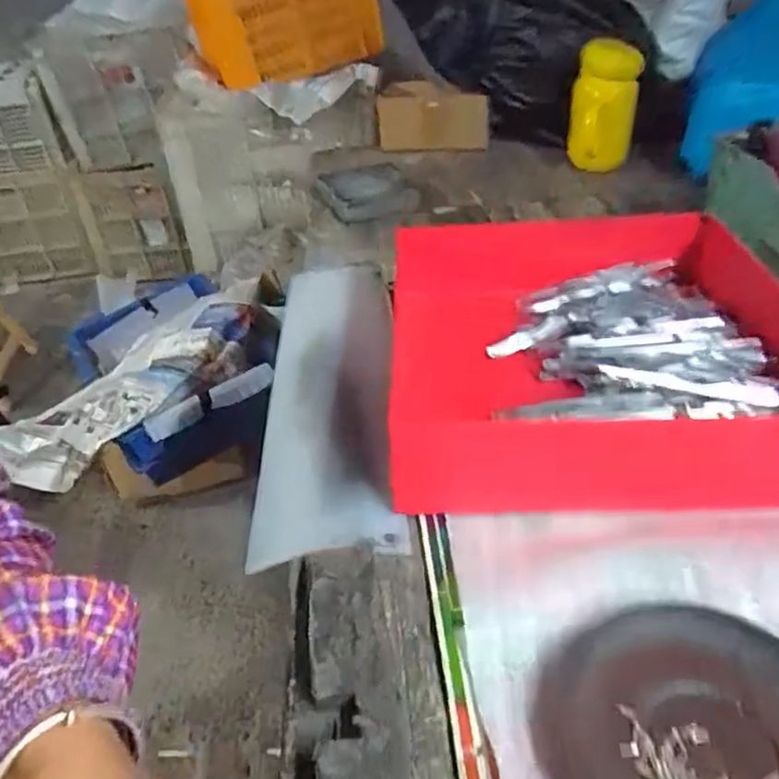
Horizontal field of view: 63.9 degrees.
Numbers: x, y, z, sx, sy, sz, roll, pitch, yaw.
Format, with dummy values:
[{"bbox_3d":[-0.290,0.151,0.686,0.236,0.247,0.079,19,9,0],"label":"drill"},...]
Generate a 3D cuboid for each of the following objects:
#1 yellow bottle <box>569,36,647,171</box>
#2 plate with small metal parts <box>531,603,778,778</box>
[{"bbox_3d":[0.264,-0.345,0.776,0.075,0.140,0.080,8,39,15],"label":"yellow bottle"},{"bbox_3d":[0.127,0.140,0.251,0.124,0.010,0.117,-3,37,2],"label":"plate with small metal parts"}]

